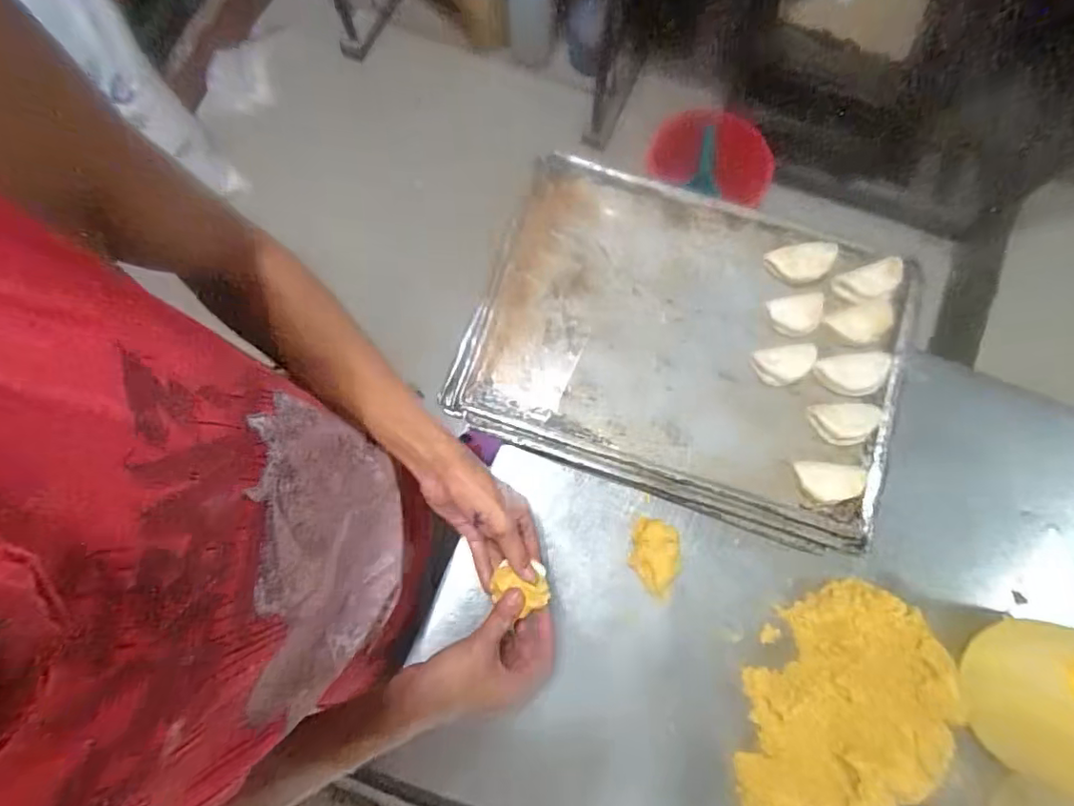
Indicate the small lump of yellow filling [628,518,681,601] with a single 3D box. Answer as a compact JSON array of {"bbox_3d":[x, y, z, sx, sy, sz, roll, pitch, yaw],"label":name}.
[{"bbox_3d":[0.126,0.165,0.592,0.049,0.019,0.076,12,78,3],"label":"small lump of yellow filling"}]

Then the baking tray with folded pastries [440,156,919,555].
[{"bbox_3d":[0.166,-0.068,0.628,0.465,0.044,0.340,19,78,4],"label":"baking tray with folded pastries"}]

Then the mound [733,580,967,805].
[{"bbox_3d":[0.294,0.309,0.533,0.160,0.074,0.265,30,79,7],"label":"mound"}]

